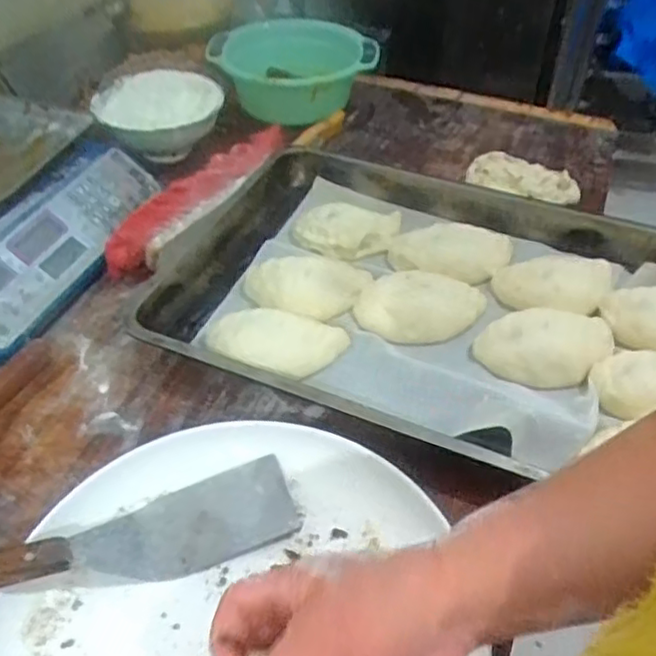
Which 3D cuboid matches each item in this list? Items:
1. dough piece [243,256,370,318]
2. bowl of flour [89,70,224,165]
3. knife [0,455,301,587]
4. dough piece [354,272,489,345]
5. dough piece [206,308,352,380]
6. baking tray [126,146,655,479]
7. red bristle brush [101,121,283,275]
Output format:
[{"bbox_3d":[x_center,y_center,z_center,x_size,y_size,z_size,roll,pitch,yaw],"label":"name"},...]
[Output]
[{"bbox_3d":[-0.023,-0.050,0.709,0.135,0.043,0.077,1,46,5],"label":"dough piece"},{"bbox_3d":[-0.229,-0.292,0.908,0.161,0.075,0.155,-2,46,2],"label":"bowl of flour"},{"bbox_3d":[-0.168,0.161,0.497,0.290,0.040,0.072,-7,44,-24],"label":"knife"},{"bbox_3d":[0.096,-0.026,0.692,0.129,0.032,0.074,5,46,8],"label":"dough piece"},{"bbox_3d":[-0.047,0.014,0.652,0.135,0.031,0.068,6,45,-12],"label":"dough piece"},{"bbox_3d":[0.131,-0.035,0.700,0.566,0.058,0.405,18,49,19],"label":"baking tray"},{"bbox_3d":[-0.149,-0.167,0.818,0.049,0.046,0.322,23,51,23],"label":"red bristle brush"}]

